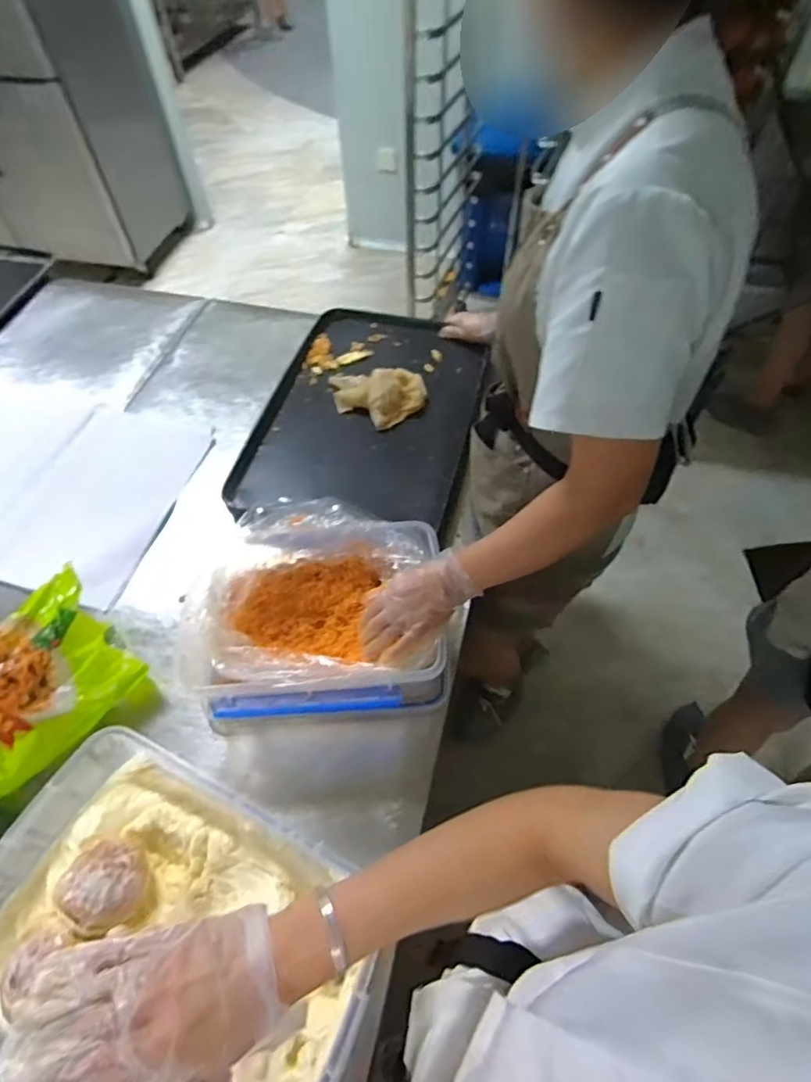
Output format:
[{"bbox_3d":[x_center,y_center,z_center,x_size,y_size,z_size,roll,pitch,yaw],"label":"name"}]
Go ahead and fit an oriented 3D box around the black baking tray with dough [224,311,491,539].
[{"bbox_3d":[-0.064,-0.259,1.085,0.399,0.062,0.536,12,63,7],"label":"black baking tray with dough"}]

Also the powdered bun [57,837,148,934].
[{"bbox_3d":[-0.315,0.367,0.589,0.075,0.066,0.079,0,55,0],"label":"powdered bun"}]

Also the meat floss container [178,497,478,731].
[{"bbox_3d":[-0.100,0.111,0.797,0.329,0.166,0.276,-2,55,-1],"label":"meat floss container"}]

